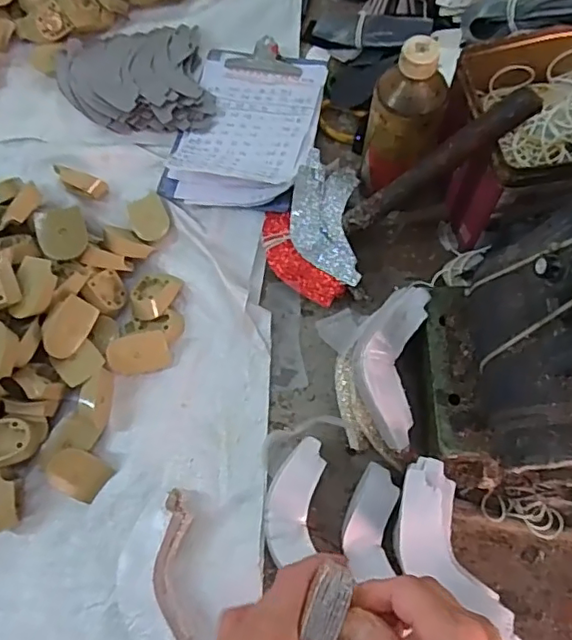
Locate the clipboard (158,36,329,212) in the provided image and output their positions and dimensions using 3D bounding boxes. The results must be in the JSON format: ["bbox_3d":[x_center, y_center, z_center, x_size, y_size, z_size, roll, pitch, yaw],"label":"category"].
[{"bbox_3d":[-0.041,-0.230,0.634,0.147,0.036,0.220,12,71,6],"label":"clipboard"}]

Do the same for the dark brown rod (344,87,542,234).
[{"bbox_3d":[0.124,-0.130,0.500,0.020,0.199,0.028,7,63,-41],"label":"dark brown rod"}]

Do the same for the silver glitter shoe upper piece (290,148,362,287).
[{"bbox_3d":[0.039,-0.101,0.574,0.066,0.032,0.130,1,70,3],"label":"silver glitter shoe upper piece"}]

